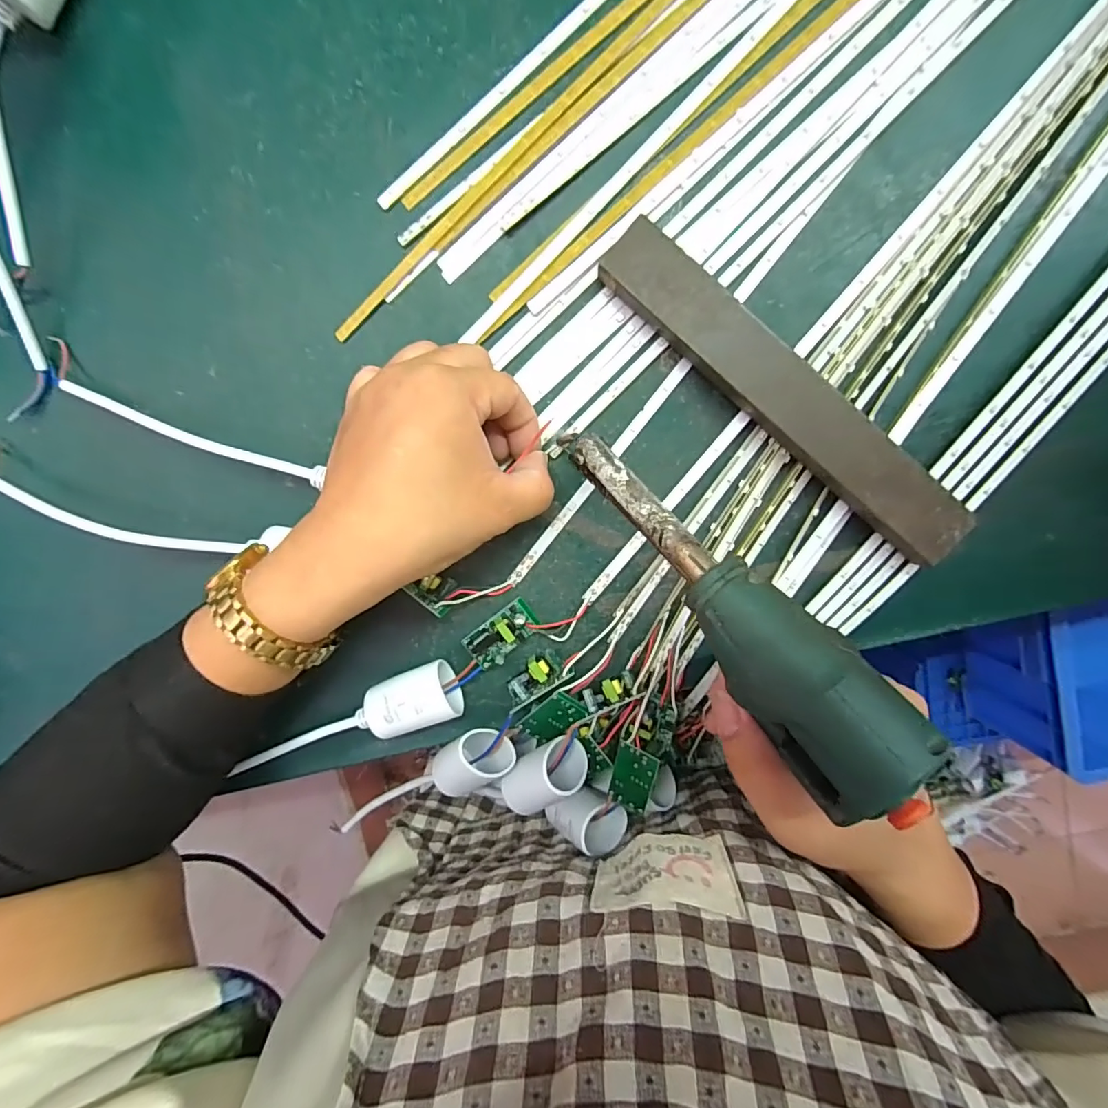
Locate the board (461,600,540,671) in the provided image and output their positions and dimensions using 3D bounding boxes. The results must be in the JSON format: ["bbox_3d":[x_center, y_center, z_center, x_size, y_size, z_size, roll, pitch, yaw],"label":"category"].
[{"bbox_3d":[-0.027,0.042,0.257,0.036,0.018,0.021,-37,94,7],"label":"board"}]

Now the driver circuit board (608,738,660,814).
[{"bbox_3d":[0.038,0.110,0.244,0.020,0.004,0.034,21,113,27],"label":"driver circuit board"}]

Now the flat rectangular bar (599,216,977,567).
[{"bbox_3d":[0.105,-0.072,0.232,0.200,0.022,0.031,42,97,-3],"label":"flat rectangular bar"}]

